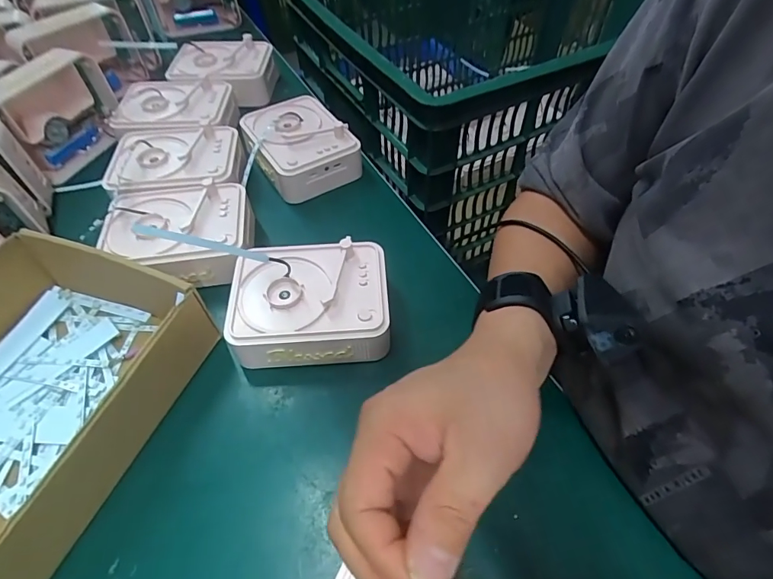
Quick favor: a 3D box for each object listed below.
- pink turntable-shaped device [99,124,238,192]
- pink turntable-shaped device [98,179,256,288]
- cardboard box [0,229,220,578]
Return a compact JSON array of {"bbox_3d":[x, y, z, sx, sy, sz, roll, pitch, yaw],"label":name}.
[{"bbox_3d":[-0.229,-0.134,0.467,0.134,0.053,0.102,-6,54,-4],"label":"pink turntable-shaped device"},{"bbox_3d":[-0.191,-0.053,0.406,0.125,0.045,0.101,-2,54,-1],"label":"pink turntable-shaped device"},{"bbox_3d":[-0.264,0.071,0.305,0.190,0.072,0.217,15,56,11],"label":"cardboard box"}]

